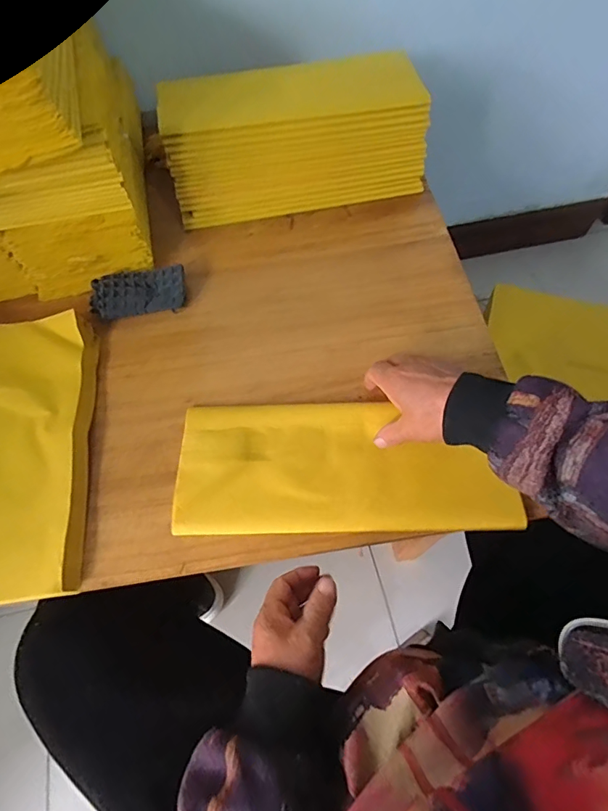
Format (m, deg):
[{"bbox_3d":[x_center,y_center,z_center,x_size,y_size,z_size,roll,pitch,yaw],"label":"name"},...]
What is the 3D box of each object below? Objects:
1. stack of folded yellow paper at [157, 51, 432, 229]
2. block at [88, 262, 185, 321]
[{"bbox_3d":[-0.009,-0.344,0.581,0.323,0.128,0.135,-9,63,-3],"label":"stack of folded yellow paper"},{"bbox_3d":[-0.193,-0.133,0.532,0.107,0.028,0.051,-10,64,-3],"label":"block"}]

